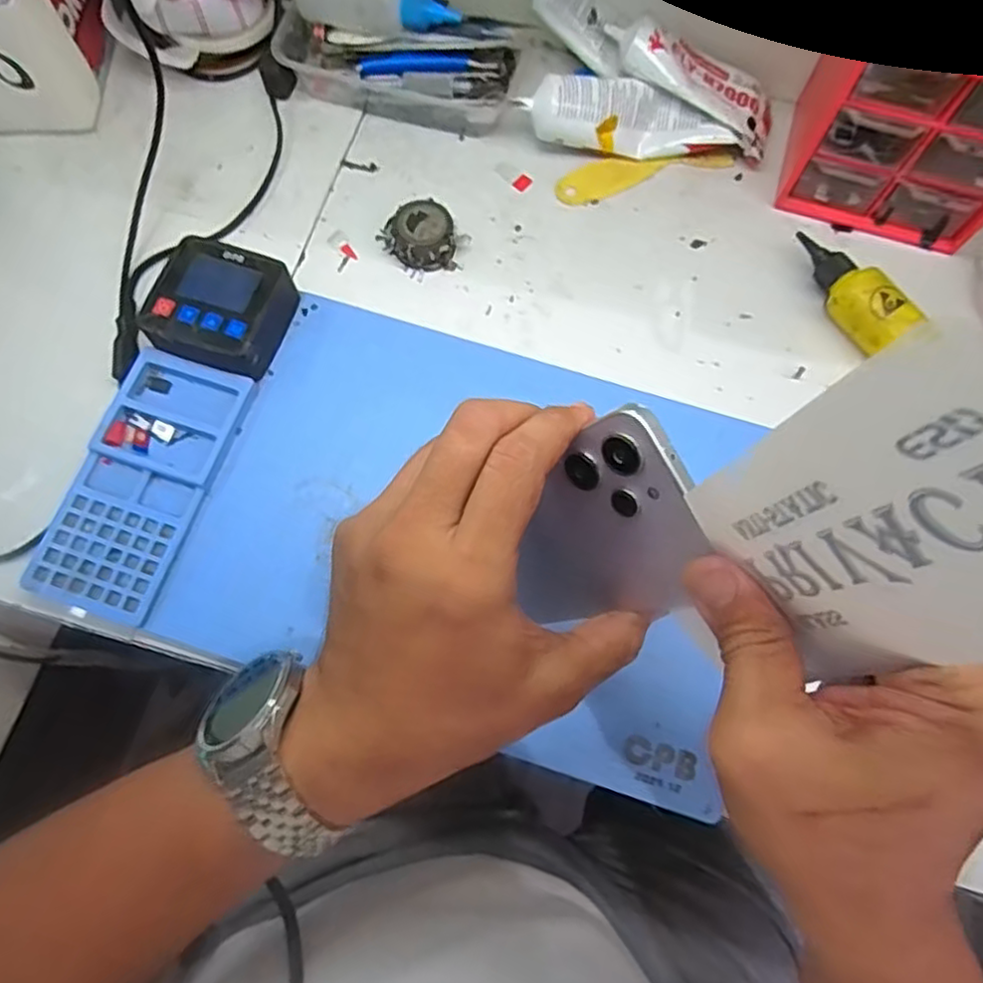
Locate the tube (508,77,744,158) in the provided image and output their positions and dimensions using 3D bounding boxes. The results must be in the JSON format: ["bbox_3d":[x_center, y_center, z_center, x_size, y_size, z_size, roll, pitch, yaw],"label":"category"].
[{"bbox_3d":[0.090,-0.250,0.451,0.139,0.032,0.034,2,71,-13],"label":"tube"}]

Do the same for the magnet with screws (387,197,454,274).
[{"bbox_3d":[-0.046,-0.165,0.433,0.040,0.021,0.040,0,71,-1],"label":"magnet with screws"}]

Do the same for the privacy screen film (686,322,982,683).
[{"bbox_3d":[0.091,0.012,0.157,0.010,0.120,0.071,-38,80,-17],"label":"privacy screen film"}]

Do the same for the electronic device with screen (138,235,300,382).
[{"bbox_3d":[-0.160,-0.106,0.401,0.073,0.039,0.073,17,72,5],"label":"electronic device with screen"}]

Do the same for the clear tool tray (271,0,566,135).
[{"bbox_3d":[-0.055,-0.314,0.464,0.170,0.057,0.095,14,72,4],"label":"clear tool tray"}]

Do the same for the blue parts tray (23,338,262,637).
[{"bbox_3d":[-0.196,-0.005,0.380,0.070,0.017,0.148,18,72,6],"label":"blue parts tray"}]

